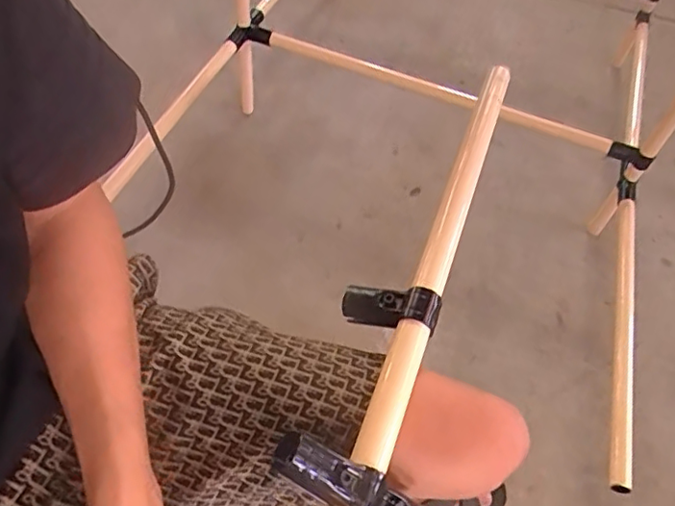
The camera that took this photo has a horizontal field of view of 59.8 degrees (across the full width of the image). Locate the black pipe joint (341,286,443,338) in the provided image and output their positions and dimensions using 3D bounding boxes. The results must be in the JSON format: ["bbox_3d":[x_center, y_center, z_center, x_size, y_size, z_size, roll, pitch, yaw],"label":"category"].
[{"bbox_3d":[0.045,0.049,0.510,0.086,0.030,0.032,0,49,25],"label":"black pipe joint"}]

